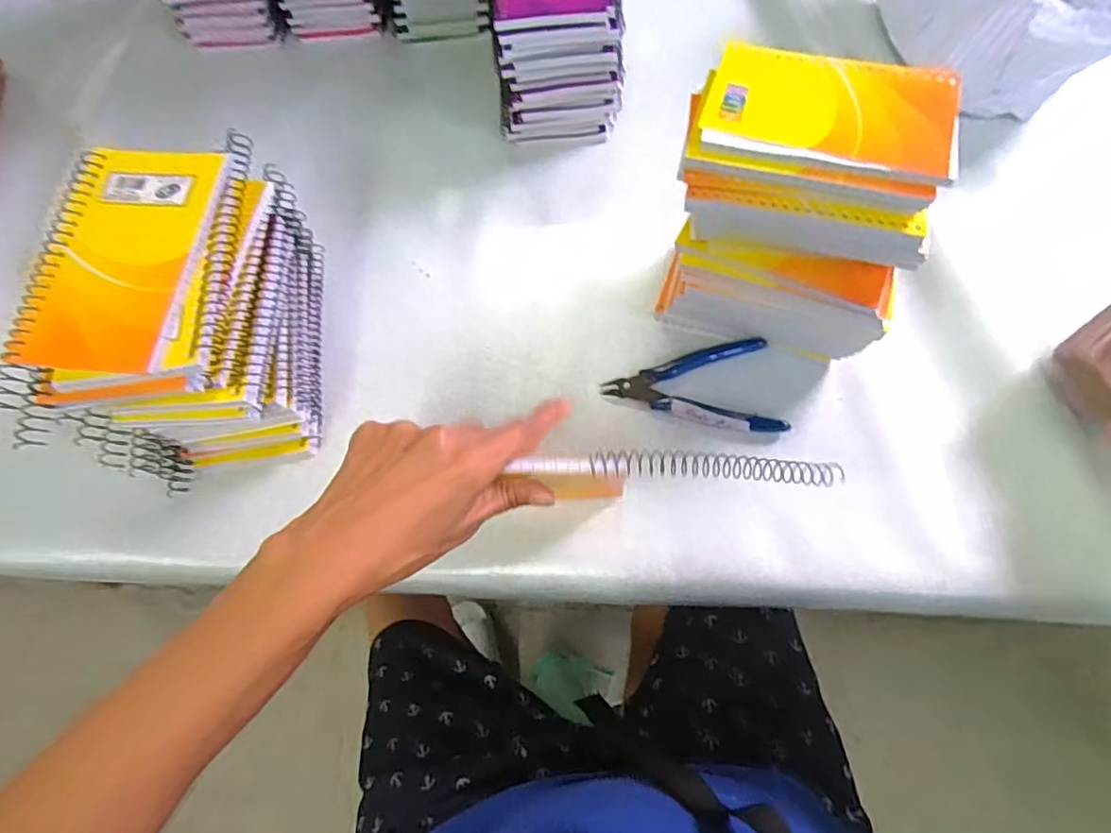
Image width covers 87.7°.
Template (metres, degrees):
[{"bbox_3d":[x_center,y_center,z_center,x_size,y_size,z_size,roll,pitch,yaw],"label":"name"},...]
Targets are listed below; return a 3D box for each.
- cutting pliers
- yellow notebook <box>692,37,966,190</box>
[{"bbox_3d":[0.095,-0.022,0.405,0.119,0.011,0.072,-3,66,2],"label":"cutting pliers"},{"bbox_3d":[0.152,-0.171,0.319,0.129,0.005,0.085,14,68,9],"label":"yellow notebook"}]

